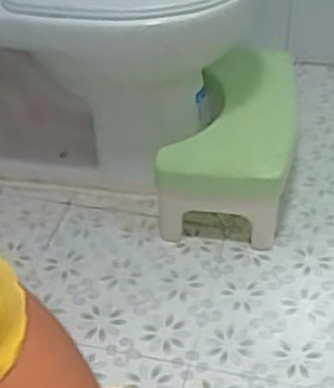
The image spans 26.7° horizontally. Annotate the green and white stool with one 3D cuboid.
[{"bbox_3d":[0.137,-0.090,1.302,0.213,0.191,0.372,11,43,16],"label":"green and white stool"}]

